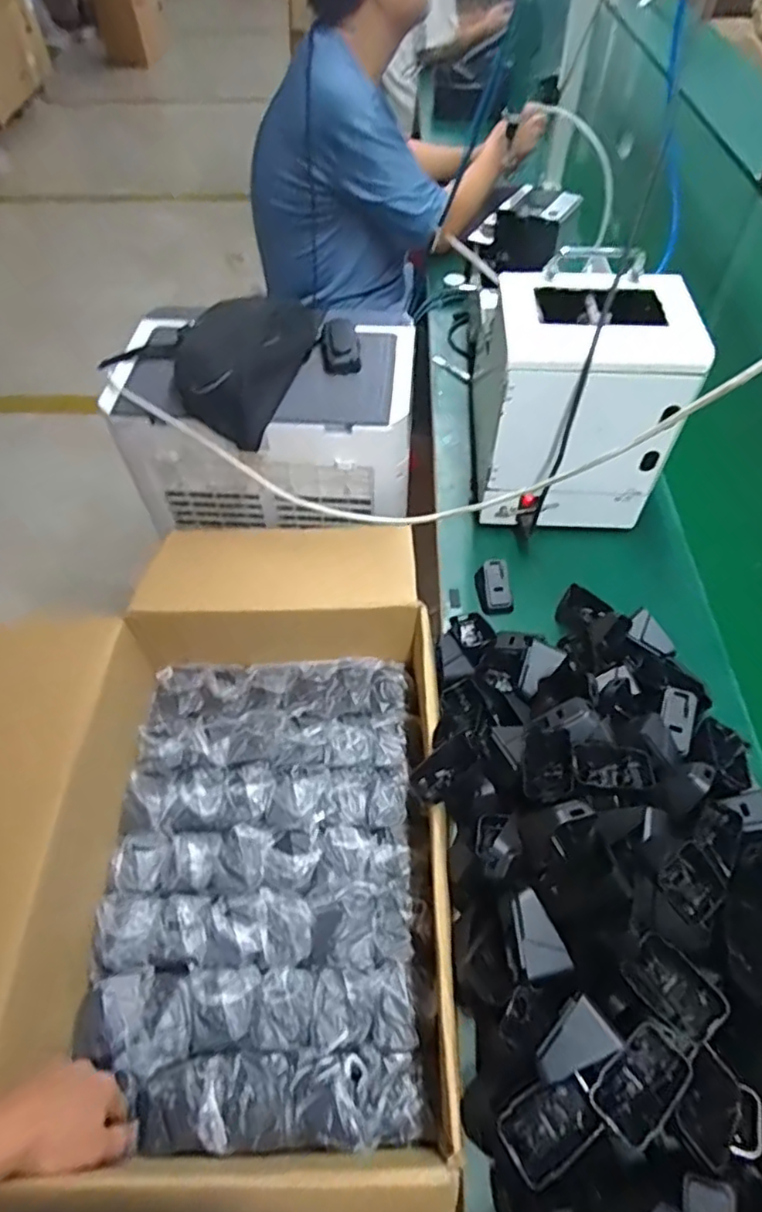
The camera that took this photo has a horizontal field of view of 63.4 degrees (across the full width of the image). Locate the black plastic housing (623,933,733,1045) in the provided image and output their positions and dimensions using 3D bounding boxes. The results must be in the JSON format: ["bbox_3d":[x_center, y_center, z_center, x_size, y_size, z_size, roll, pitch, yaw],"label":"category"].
[{"bbox_3d":[0.238,0.311,0.501,0.048,0.028,0.071,-48,49,0],"label":"black plastic housing"}]

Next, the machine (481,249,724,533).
[{"bbox_3d":[0.257,-0.268,0.844,0.224,0.287,0.199,-4,55,-2],"label":"machine"}]

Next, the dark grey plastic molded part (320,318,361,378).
[{"bbox_3d":[-0.064,-0.408,0.965,0.058,0.034,0.112,-5,55,-2],"label":"dark grey plastic molded part"}]

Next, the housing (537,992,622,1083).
[{"bbox_3d":[0.147,0.334,0.474,0.063,0.019,0.042,-34,49,-3],"label":"housing"}]

